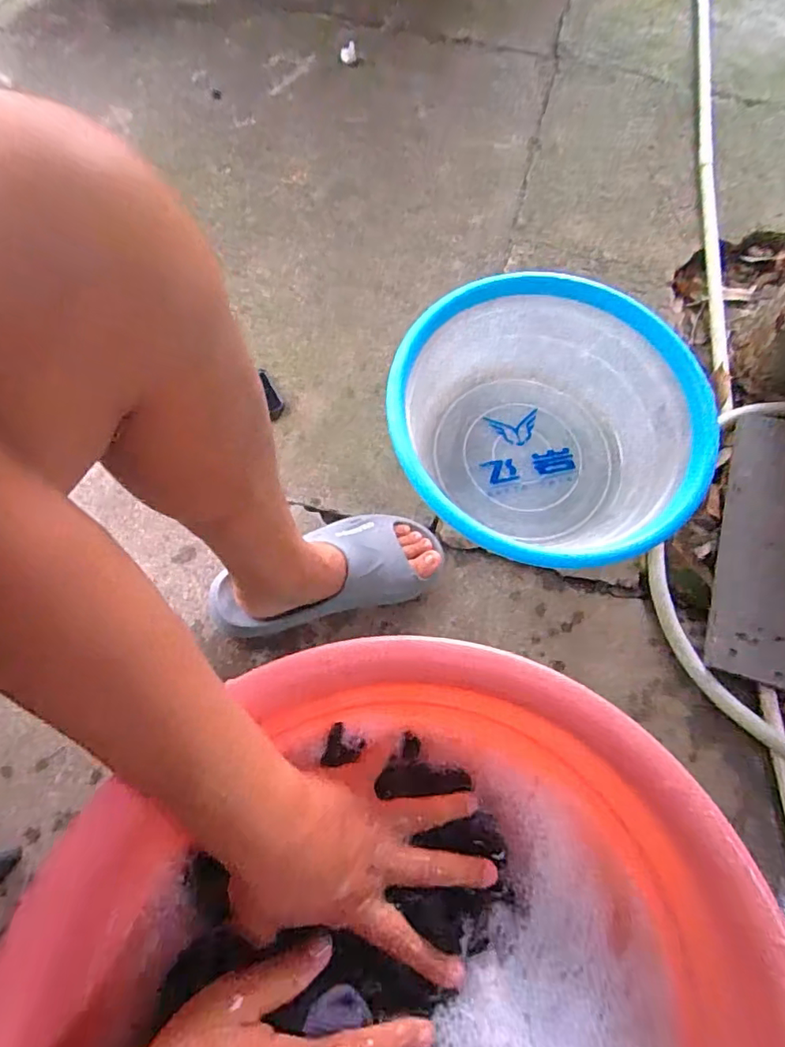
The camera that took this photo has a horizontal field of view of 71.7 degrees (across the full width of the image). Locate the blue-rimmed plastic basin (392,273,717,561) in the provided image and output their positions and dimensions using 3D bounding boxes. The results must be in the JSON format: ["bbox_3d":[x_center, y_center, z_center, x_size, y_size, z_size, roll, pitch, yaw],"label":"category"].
[{"bbox_3d":[0.196,-0.120,0.708,0.385,0.147,0.372,1,69,-2],"label":"blue-rimmed plastic basin"}]

